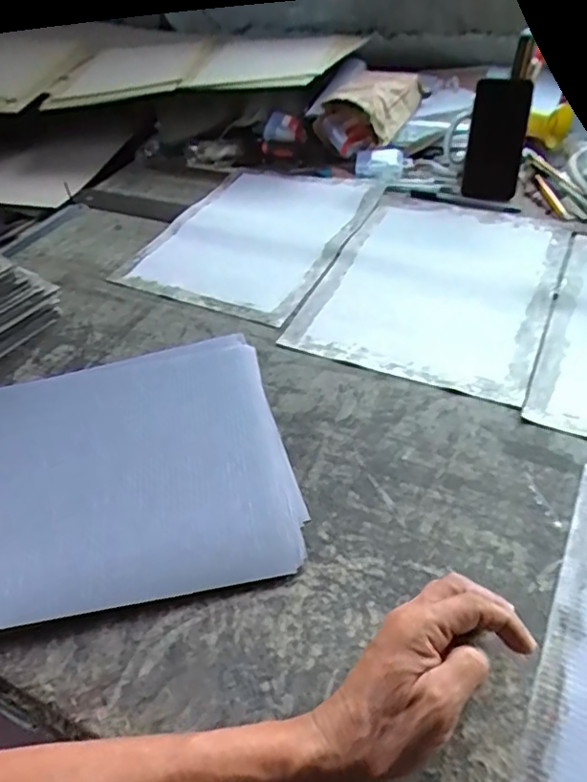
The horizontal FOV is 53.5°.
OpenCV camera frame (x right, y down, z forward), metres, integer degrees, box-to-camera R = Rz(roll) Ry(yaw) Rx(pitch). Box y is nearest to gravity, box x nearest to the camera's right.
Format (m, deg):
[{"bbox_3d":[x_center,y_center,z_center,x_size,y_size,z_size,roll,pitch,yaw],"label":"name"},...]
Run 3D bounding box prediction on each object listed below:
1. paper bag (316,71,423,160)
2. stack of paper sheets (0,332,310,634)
[{"bbox_3d":[0.132,-0.472,0.966,0.126,0.082,0.233,21,51,25],"label":"paper bag"},{"bbox_3d":[-0.187,0.064,0.519,0.347,0.031,0.288,-11,45,-5],"label":"stack of paper sheets"}]

